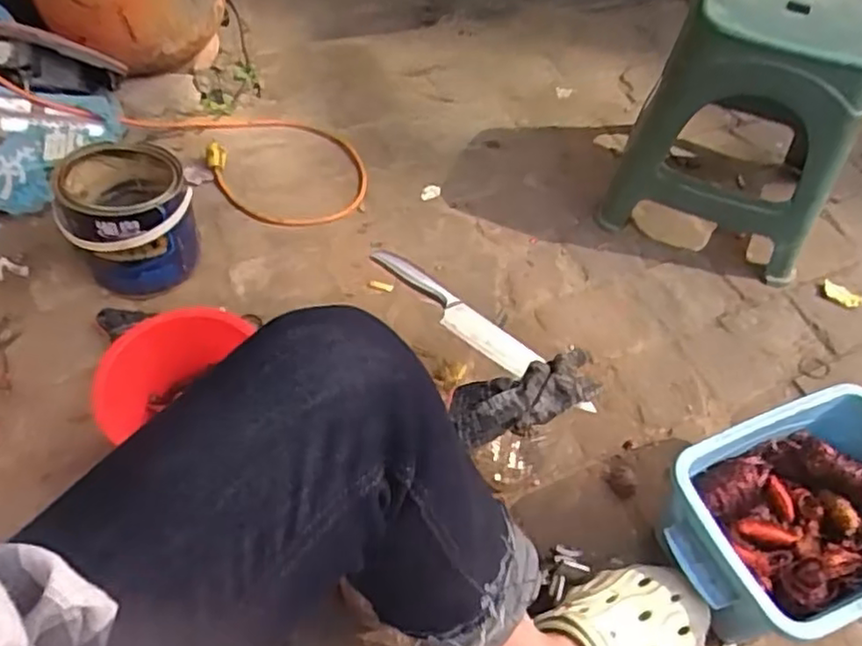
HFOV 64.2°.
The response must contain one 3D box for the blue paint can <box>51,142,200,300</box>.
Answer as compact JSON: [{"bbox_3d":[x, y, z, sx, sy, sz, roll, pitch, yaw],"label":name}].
[{"bbox_3d":[-0.425,-0.151,0.984,0.167,0.153,0.203,-19,58,-15],"label":"blue paint can"}]

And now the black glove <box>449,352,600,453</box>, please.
[{"bbox_3d":[0.097,0.071,0.683,0.161,0.041,0.066,-11,56,-10],"label":"black glove"}]

